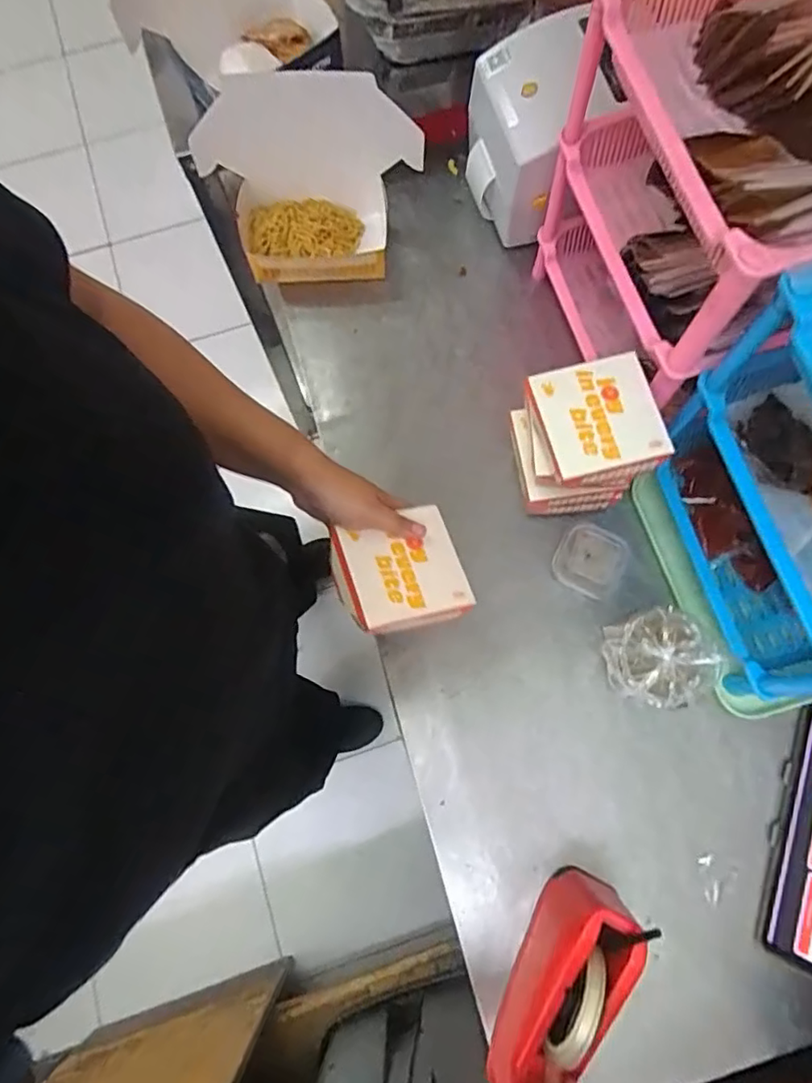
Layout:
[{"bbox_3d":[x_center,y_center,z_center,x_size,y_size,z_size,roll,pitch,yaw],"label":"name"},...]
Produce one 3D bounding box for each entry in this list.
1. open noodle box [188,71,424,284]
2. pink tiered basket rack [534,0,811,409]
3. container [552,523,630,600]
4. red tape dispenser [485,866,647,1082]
[{"bbox_3d":[-0.122,-0.443,0.732,0.284,0.171,0.158,-2,76,1],"label":"open noodle box"},{"bbox_3d":[0.289,-0.318,0.603,0.197,0.384,0.329,-16,76,-3],"label":"pink tiered basket rack"},{"bbox_3d":[0.212,0.024,0.667,0.079,0.036,0.080,32,78,8],"label":"container"},{"bbox_3d":[0.142,0.425,0.534,0.069,0.092,0.205,28,78,8],"label":"red tape dispenser"}]

